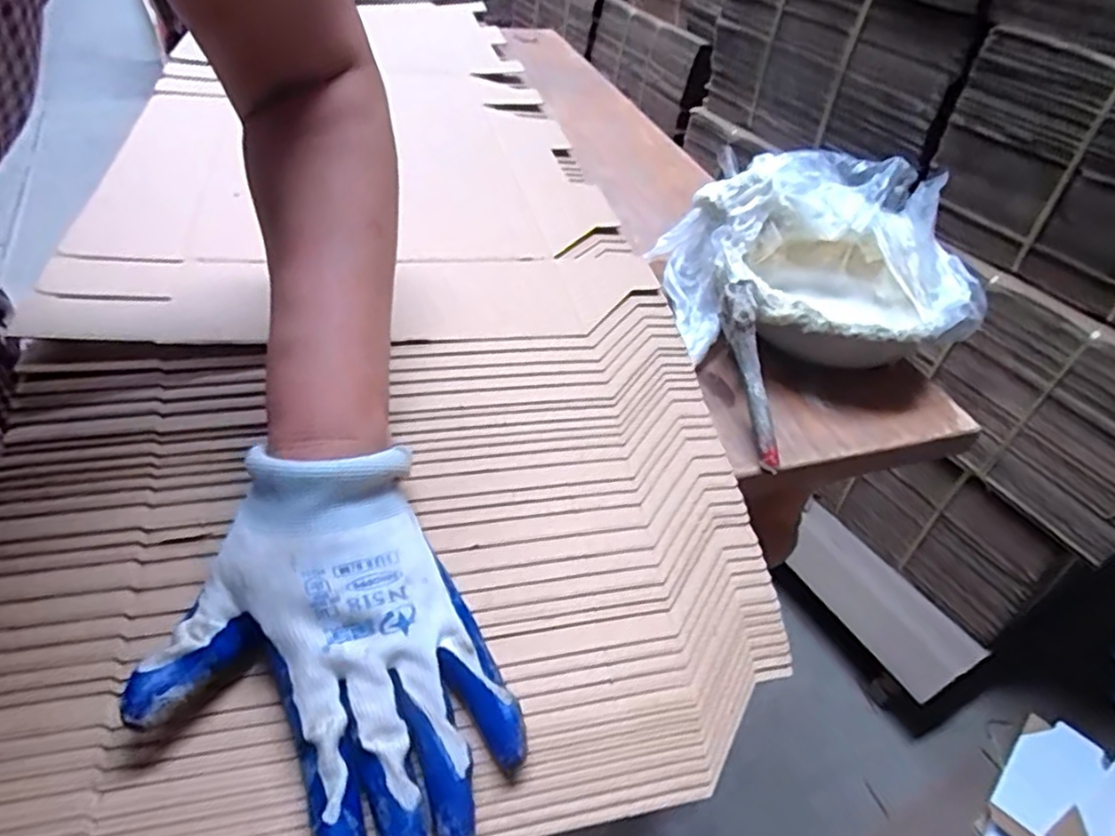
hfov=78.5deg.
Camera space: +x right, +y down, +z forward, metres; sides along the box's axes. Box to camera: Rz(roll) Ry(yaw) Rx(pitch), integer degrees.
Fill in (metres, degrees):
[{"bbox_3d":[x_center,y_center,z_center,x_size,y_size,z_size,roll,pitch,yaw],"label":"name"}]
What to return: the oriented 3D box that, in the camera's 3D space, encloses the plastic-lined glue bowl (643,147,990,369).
[{"bbox_3d":[0.233,-0.136,0.597,0.255,0.120,0.214,3,42,-4],"label":"plastic-lined glue bowl"}]

